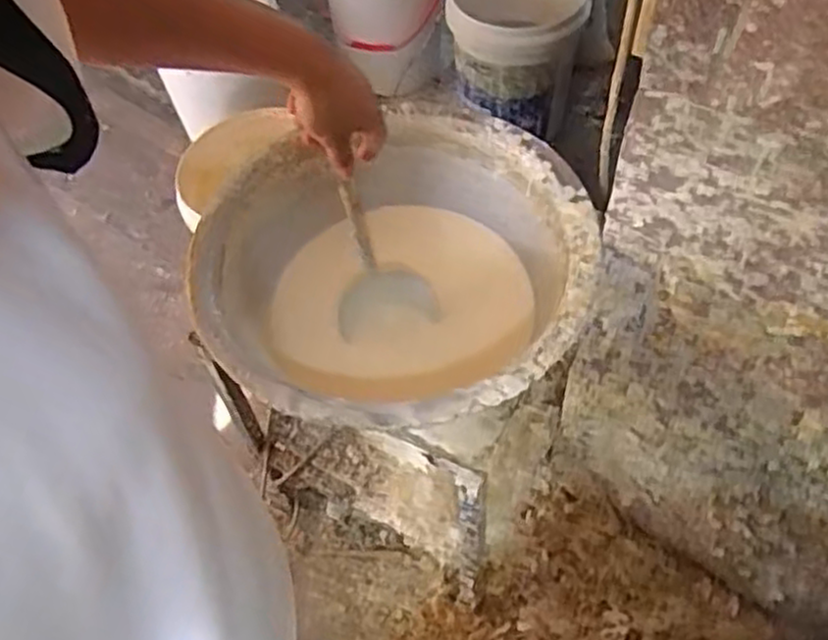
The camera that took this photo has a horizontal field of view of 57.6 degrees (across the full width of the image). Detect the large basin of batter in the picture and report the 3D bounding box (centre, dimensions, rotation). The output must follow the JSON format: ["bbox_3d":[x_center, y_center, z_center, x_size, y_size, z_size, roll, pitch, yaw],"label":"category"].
[{"bbox_3d":[-0.021,-0.046,0.854,0.418,0.157,0.412,-2,57,3],"label":"large basin of batter"}]

